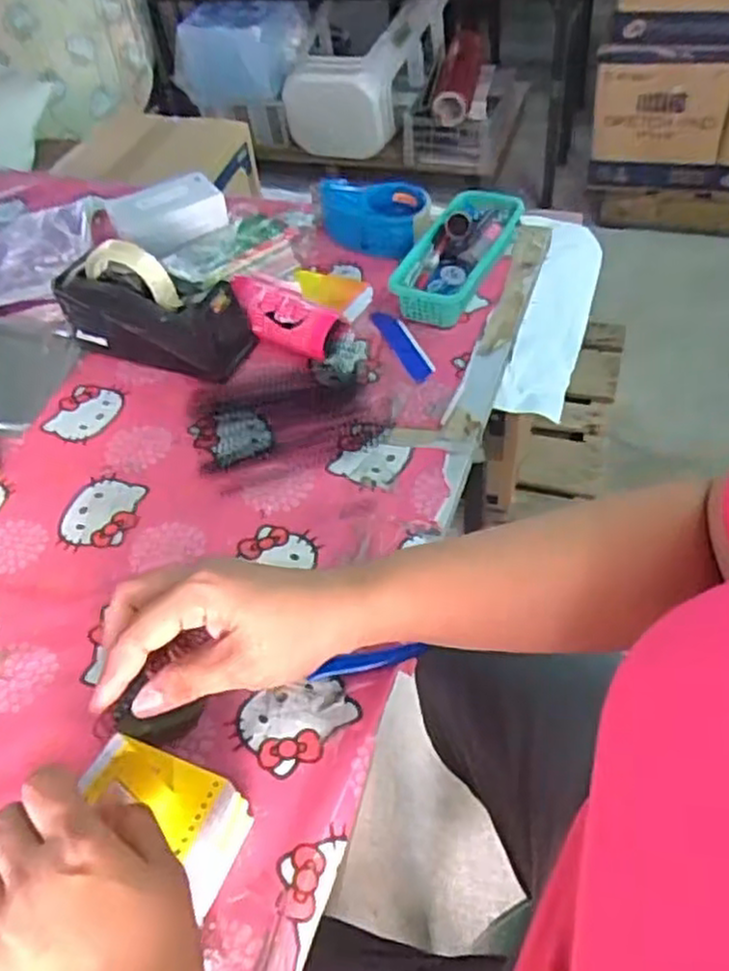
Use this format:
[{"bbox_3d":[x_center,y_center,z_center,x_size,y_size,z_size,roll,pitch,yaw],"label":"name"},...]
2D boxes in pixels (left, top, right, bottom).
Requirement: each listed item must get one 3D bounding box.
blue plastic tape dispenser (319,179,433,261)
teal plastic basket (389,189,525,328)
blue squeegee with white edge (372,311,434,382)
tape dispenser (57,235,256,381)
[{"bbox_3d":[0.010,-0.343,0.948,0.147,0.071,0.093,7,50,12],"label":"blue plastic tape dispenser"},{"bbox_3d":[0.112,-0.277,0.879,0.089,0.054,0.231,19,54,22],"label":"teal plastic basket"},{"bbox_3d":[0.043,-0.159,0.814,0.032,0.006,0.128,-19,49,-10],"label":"blue squeegee with white edge"},{"bbox_3d":[-0.232,-0.189,0.791,0.208,0.122,0.065,11,51,16],"label":"tape dispenser"}]

